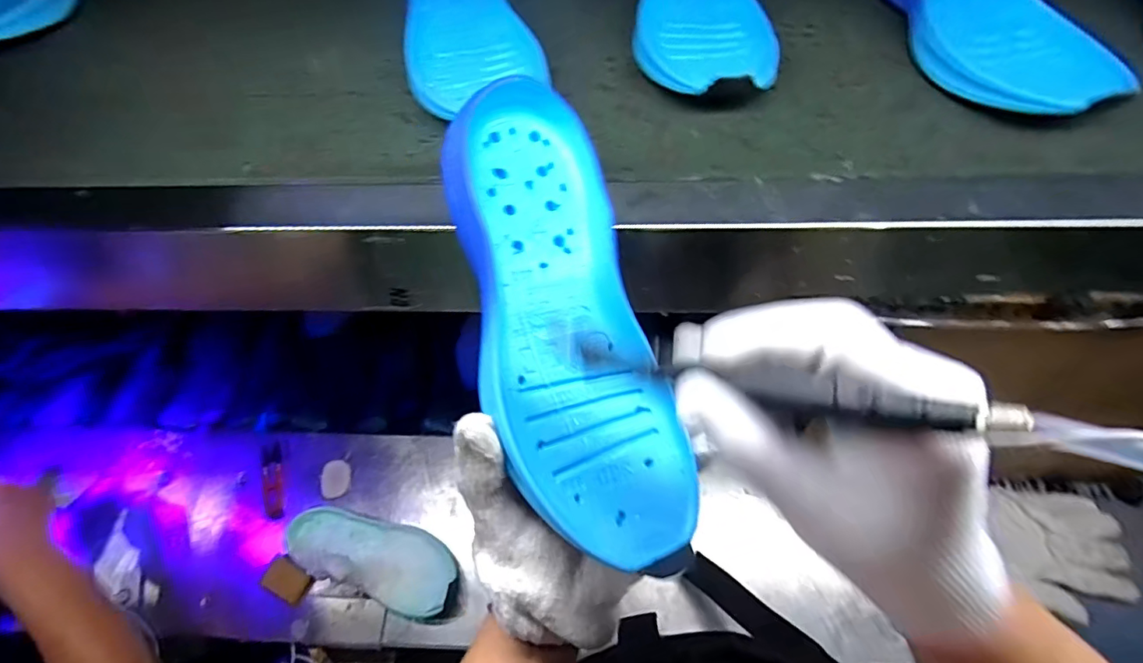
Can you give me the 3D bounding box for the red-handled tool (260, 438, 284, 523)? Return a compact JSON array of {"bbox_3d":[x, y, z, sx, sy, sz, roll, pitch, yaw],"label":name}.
[{"bbox_3d":[-0.377,0.188,0.671,0.024,0.005,0.097,-16,63,-10],"label":"red-handled tool"}]

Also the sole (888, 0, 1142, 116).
[{"bbox_3d":[0.289,-0.236,0.386,0.092,0.042,0.242,-13,61,-6],"label":"sole"}]

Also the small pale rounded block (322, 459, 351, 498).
[{"bbox_3d":[-0.295,0.184,0.667,0.033,0.008,0.047,-9,62,-6],"label":"small pale rounded block"}]

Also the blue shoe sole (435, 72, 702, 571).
[{"bbox_3d":[-0.005,-0.009,0.270,0.085,0.030,0.244,-16,83,-5],"label":"blue shoe sole"}]

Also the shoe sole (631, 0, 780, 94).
[{"bbox_3d":[0.101,-0.263,0.408,0.096,0.051,0.204,6,61,2],"label":"shoe sole"}]

